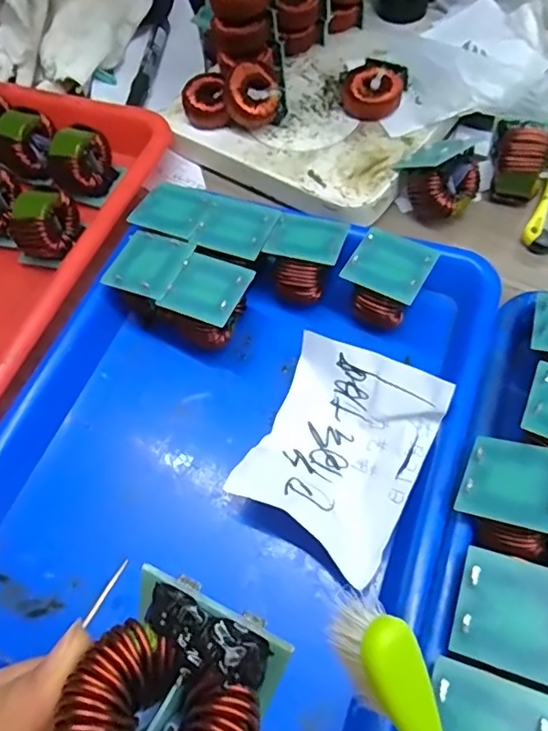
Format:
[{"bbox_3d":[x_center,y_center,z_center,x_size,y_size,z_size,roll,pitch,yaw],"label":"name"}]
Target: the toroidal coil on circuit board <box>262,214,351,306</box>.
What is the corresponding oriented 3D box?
[{"bbox_3d":[0.021,-0.067,0.375,0.045,0.056,0.047,15,63,13],"label":"toroidal coil on circuit board"}]

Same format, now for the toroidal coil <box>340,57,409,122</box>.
[{"bbox_3d":[0.077,-0.211,0.428,0.049,0.023,0.042,5,61,8],"label":"toroidal coil"}]

